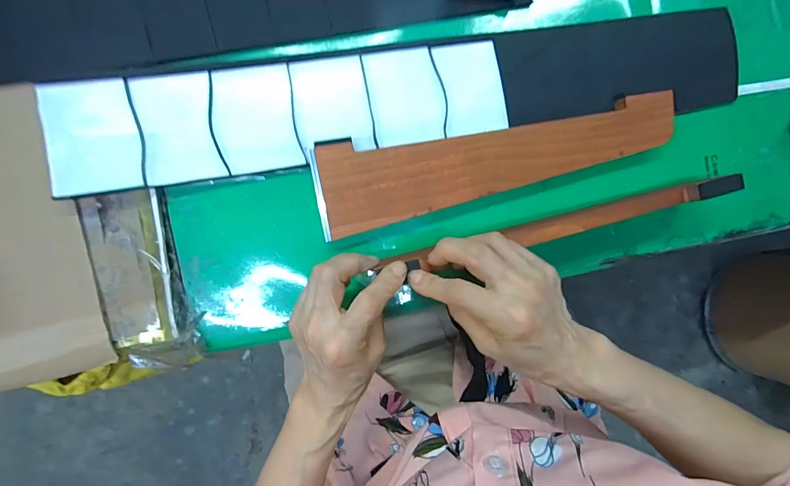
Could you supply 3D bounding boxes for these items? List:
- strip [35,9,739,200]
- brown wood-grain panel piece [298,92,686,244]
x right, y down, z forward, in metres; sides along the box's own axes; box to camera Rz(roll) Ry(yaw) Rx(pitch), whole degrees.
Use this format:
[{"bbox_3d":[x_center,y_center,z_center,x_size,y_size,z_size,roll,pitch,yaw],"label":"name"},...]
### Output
[{"bbox_3d":[0.036,-0.137,0.341,0.626,0.013,0.091,-10,92,-9],"label":"strip"},{"bbox_3d":[0.097,-0.083,0.343,0.337,0.023,0.075,-15,92,-9],"label":"brown wood-grain panel piece"}]

